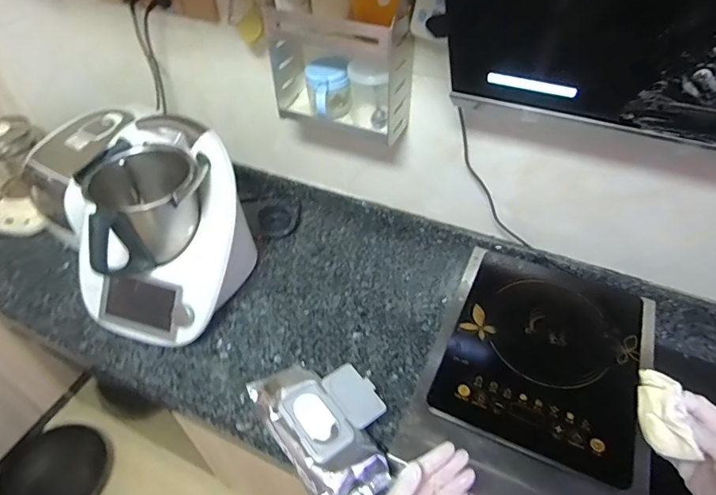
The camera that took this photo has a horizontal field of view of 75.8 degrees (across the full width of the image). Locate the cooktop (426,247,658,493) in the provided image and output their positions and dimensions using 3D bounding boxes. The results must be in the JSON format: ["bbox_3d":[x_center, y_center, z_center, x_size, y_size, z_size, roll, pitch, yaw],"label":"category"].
[{"bbox_3d":[0.295,0.173,0.739,0.309,0.069,0.344,14,48,14],"label":"cooktop"}]

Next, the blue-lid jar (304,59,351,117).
[{"bbox_3d":[-0.053,-0.285,0.851,0.077,0.094,0.080,-1,46,1],"label":"blue-lid jar"}]

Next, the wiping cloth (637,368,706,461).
[{"bbox_3d":[0.291,0.158,0.441,0.039,0.013,0.077,-19,62,39],"label":"wiping cloth"}]

